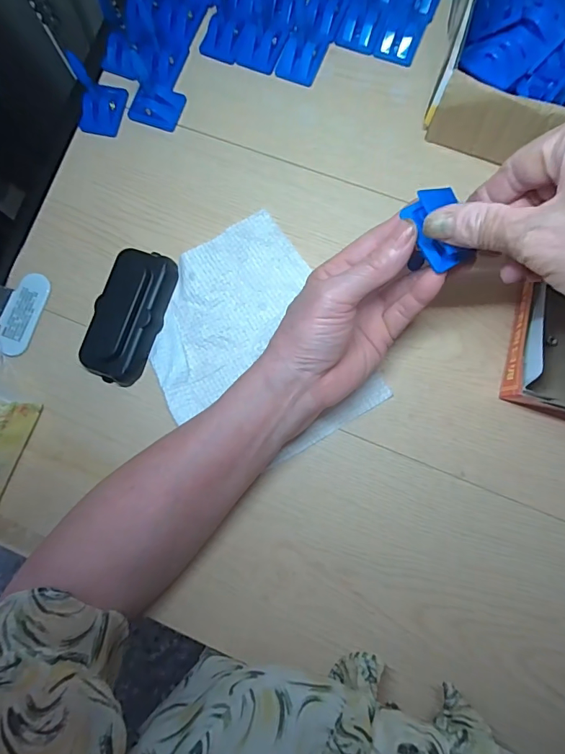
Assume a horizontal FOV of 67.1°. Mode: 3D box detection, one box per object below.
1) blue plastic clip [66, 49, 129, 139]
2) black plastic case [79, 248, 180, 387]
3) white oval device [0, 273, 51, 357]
[{"bbox_3d":[-0.162,-0.240,0.364,0.033,0.045,0.043,18,87,7],"label":"blue plastic clip"},{"bbox_3d":[-0.127,-0.050,0.348,0.051,0.027,0.109,21,88,7],"label":"black plastic case"},{"bbox_3d":[-0.223,-0.054,0.365,0.028,0.004,0.072,21,87,-10],"label":"white oval device"}]

